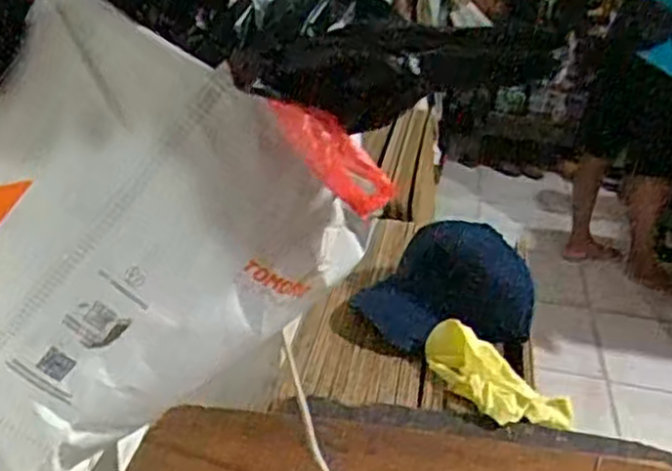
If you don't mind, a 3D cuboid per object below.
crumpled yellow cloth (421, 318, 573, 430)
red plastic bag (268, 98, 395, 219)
[{"bbox_3d":[0.180,0.164,0.887,0.084,0.051,0.187,-19,35,-37],"label":"crumpled yellow cloth"},{"bbox_3d":[-0.001,-0.039,0.377,0.072,0.020,0.031,43,23,-15],"label":"red plastic bag"}]

